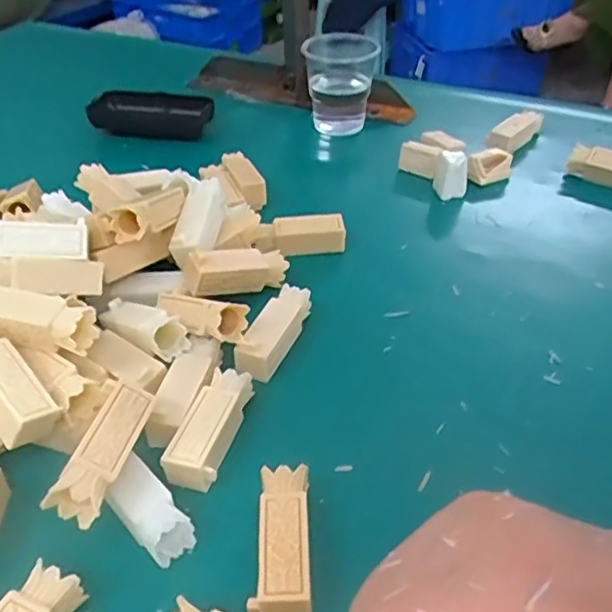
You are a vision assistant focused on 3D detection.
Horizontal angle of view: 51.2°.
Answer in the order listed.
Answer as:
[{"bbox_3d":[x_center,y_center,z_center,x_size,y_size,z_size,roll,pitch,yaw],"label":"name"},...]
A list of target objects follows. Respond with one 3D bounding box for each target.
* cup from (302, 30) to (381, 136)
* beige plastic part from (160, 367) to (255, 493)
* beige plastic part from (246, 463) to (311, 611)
[{"bbox_3d":[0.034,-0.200,0.590,0.065,0.089,0.062,6,40,9],"label":"cup"},{"bbox_3d":[-0.046,0.059,0.310,0.023,0.020,0.060,8,41,12],"label":"beige plastic part"},{"bbox_3d":[-0.009,0.097,0.263,0.022,0.020,0.061,0,40,2],"label":"beige plastic part"}]

